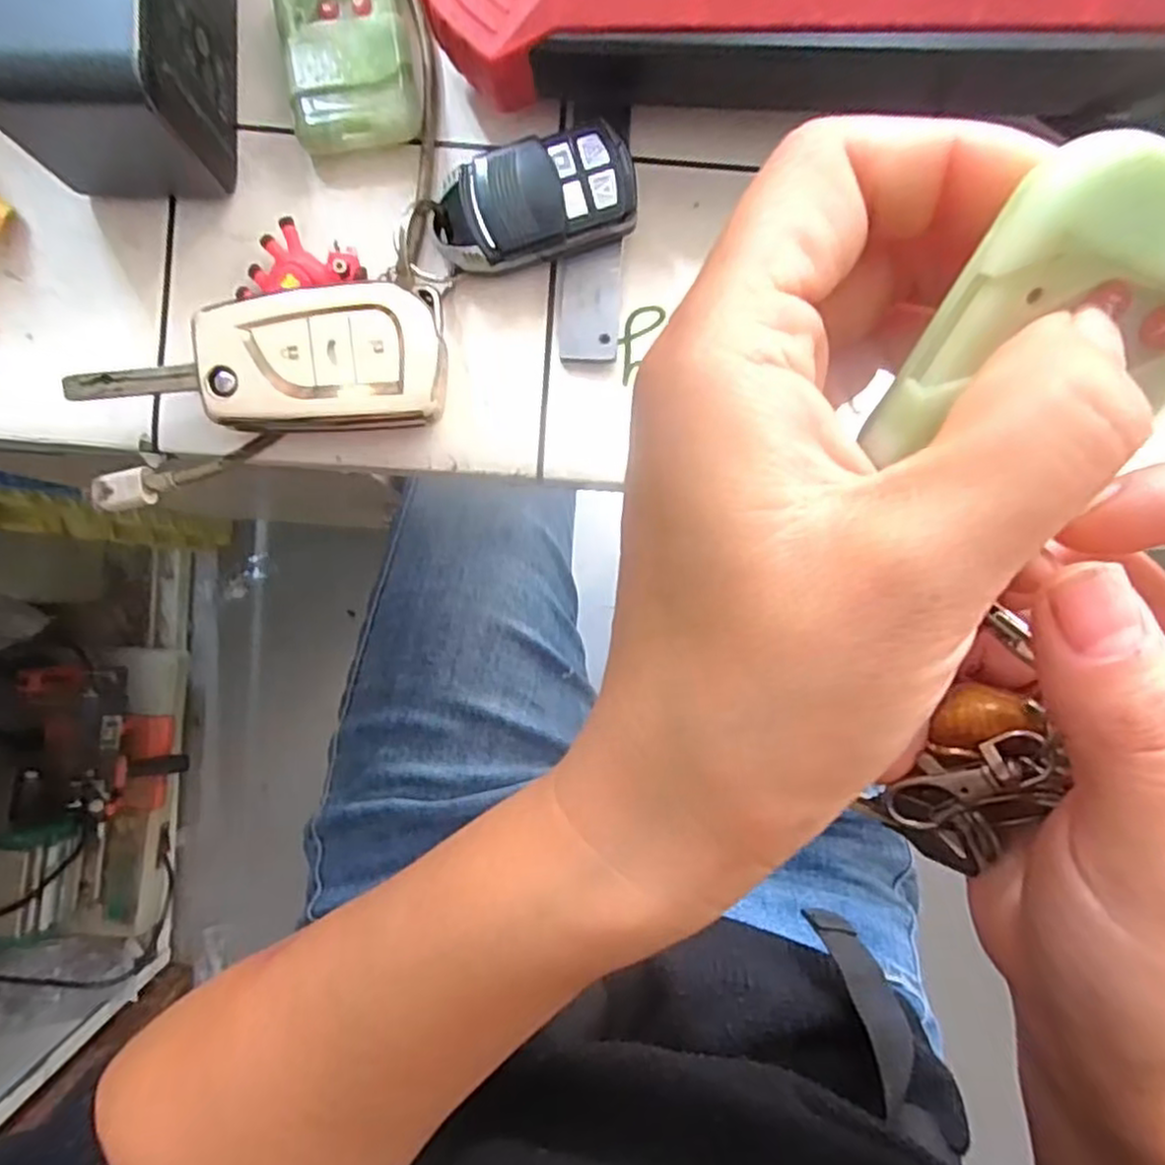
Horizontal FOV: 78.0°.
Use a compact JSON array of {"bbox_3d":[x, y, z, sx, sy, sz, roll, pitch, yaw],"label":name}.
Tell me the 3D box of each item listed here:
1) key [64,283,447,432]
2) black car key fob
[{"bbox_3d":[-0.091,-0.059,0.203,0.102,0.013,0.037,-9,90,-2],"label":"key"},{"bbox_3d":[-0.014,-0.111,0.211,0.058,0.009,0.035,-12,90,-2],"label":"black car key fob"}]

